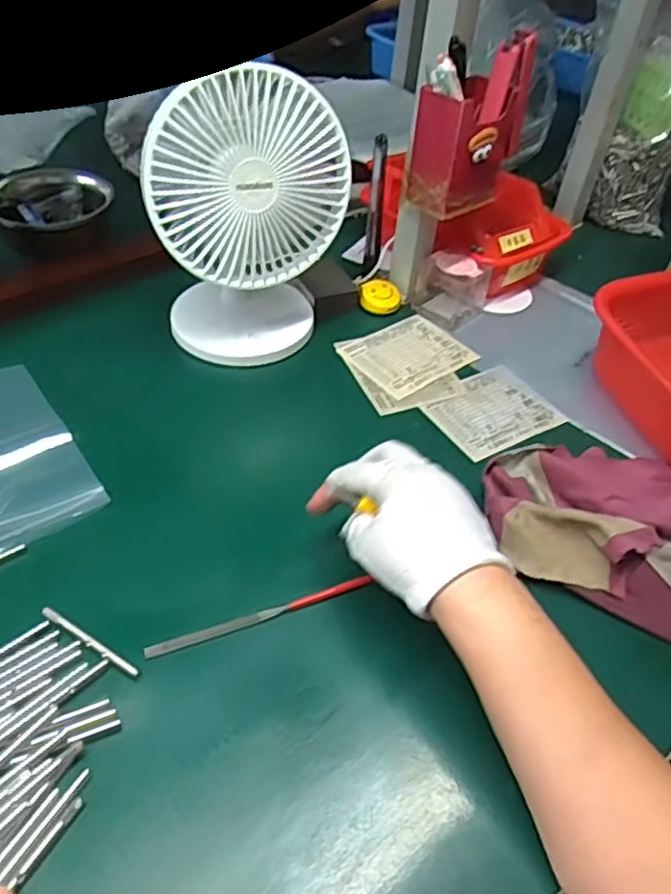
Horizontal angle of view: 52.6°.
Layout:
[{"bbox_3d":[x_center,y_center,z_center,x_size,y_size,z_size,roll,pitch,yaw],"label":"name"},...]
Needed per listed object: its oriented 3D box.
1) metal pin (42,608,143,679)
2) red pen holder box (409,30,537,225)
[{"bbox_3d":[-0.153,0.120,0.422,0.080,0.004,0.006,26,48,20],"label":"metal pin"},{"bbox_3d":[0.117,-0.278,0.594,0.091,0.126,0.056,-32,56,-33],"label":"red pen holder box"}]

